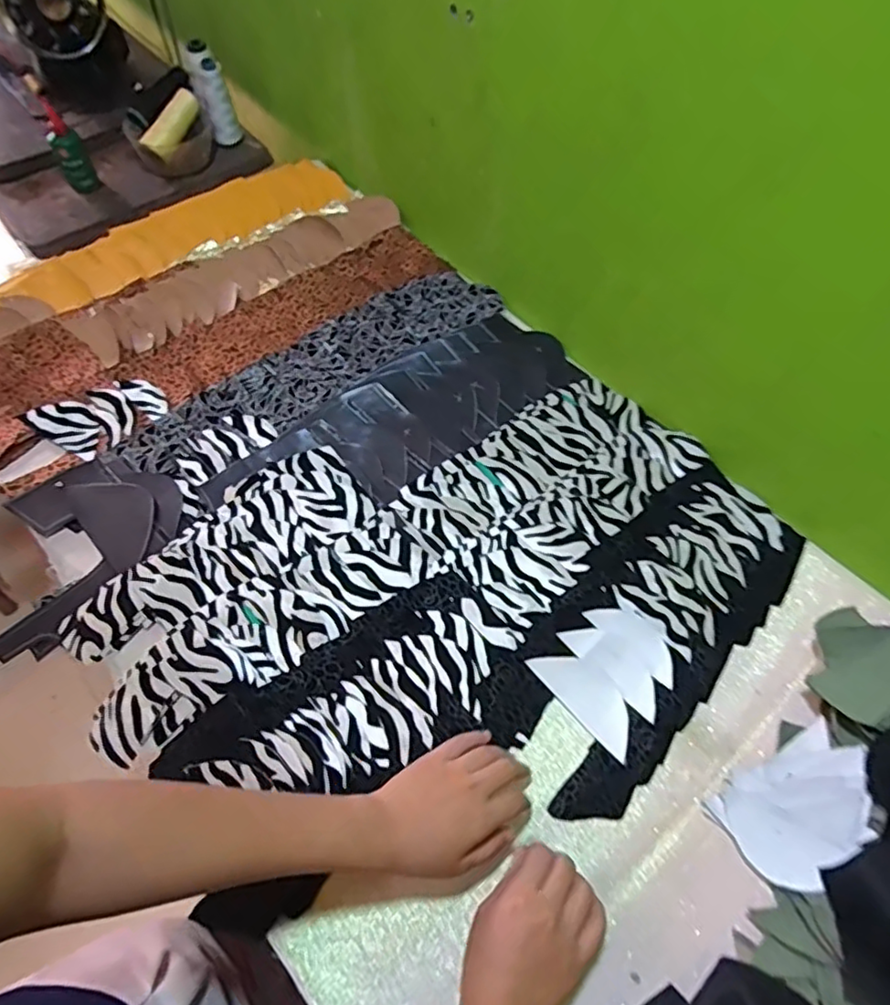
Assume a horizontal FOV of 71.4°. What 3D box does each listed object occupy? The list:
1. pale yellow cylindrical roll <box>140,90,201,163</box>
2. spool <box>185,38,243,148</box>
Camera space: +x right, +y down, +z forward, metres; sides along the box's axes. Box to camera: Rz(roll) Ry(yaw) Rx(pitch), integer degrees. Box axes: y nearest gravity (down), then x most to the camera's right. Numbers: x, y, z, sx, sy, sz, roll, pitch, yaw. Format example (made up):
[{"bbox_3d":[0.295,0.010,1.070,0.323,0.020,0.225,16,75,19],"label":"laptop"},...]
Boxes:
[{"bbox_3d":[-0.403,-0.559,0.920,0.031,0.037,0.104,34,86,18],"label":"pale yellow cylindrical roll"},{"bbox_3d":[-0.360,-0.631,0.961,0.050,0.140,0.052,-9,38,7],"label":"spool"}]

